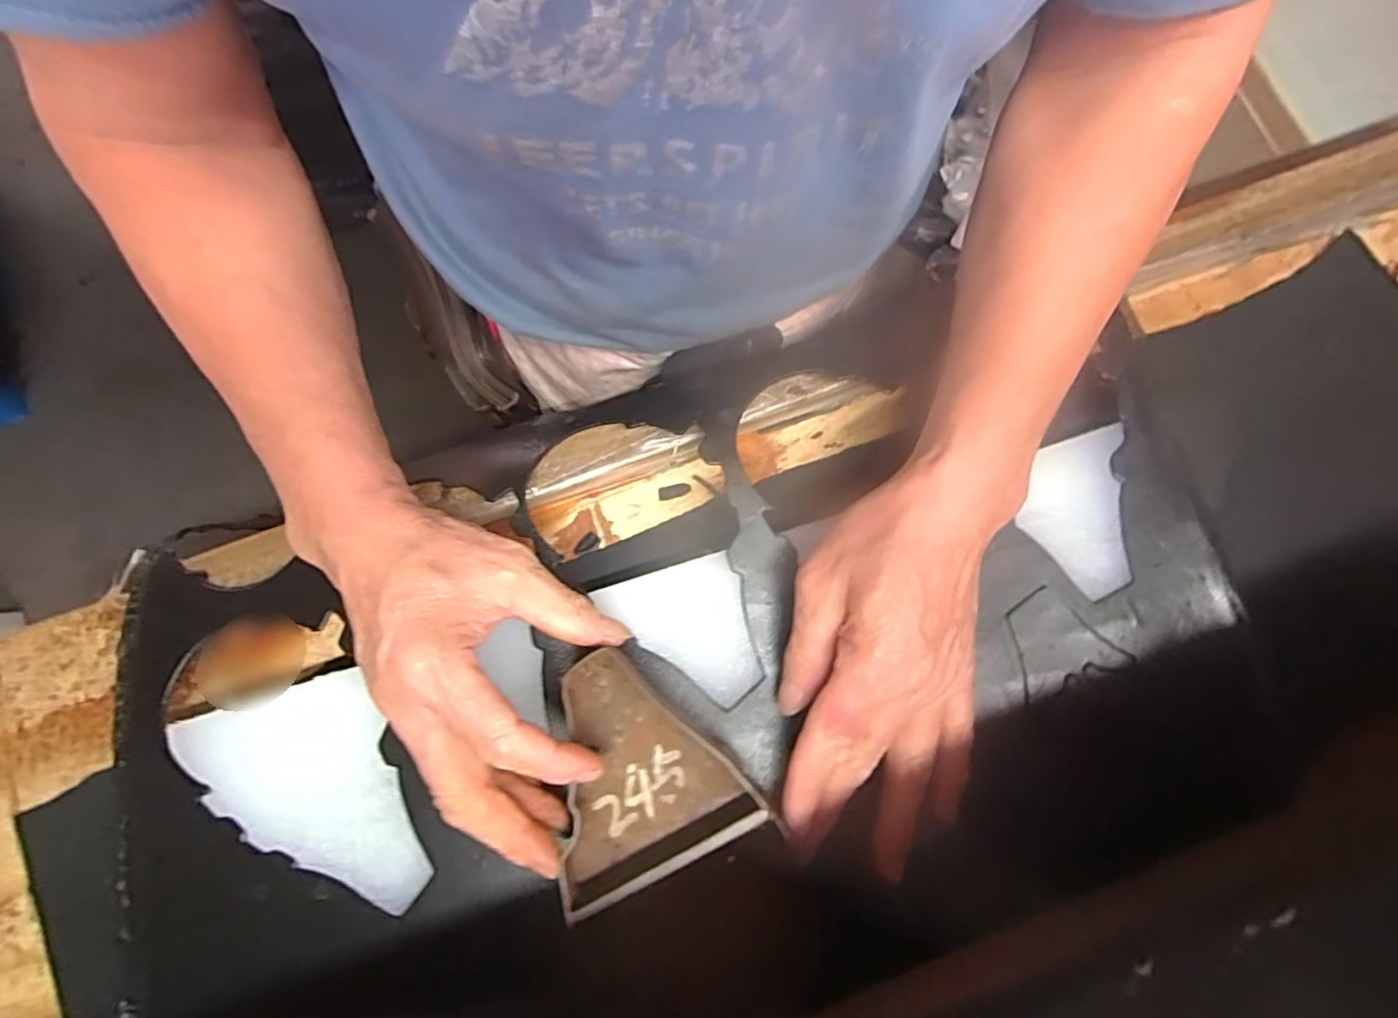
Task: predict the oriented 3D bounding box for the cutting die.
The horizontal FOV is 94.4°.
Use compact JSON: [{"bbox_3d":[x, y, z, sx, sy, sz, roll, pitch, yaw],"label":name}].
[{"bbox_3d":[-0.032,0.111,0.284,0.087,0.022,0.093,-27,80,-5],"label":"cutting die"}]

